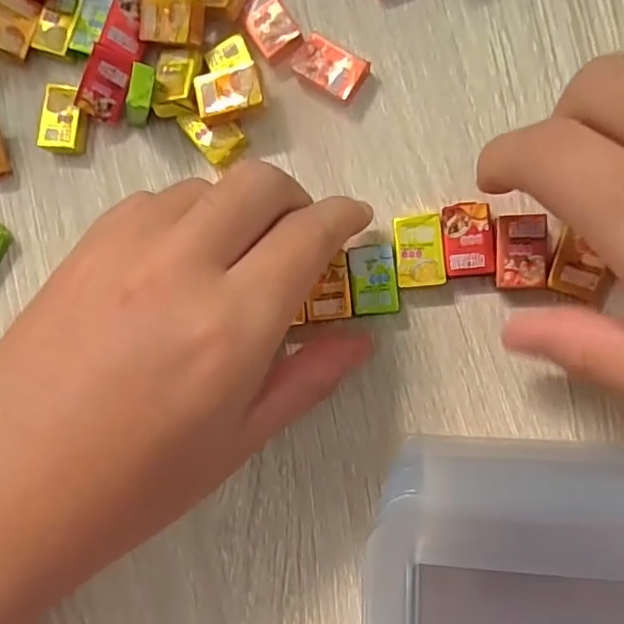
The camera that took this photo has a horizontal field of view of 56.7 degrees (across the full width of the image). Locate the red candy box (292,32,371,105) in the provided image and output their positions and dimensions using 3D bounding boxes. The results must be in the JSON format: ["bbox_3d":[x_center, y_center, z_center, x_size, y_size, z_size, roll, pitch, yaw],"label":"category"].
[{"bbox_3d":[0.007,-0.092,0.219,0.026,0.010,0.018,32,94,10],"label":"red candy box"}]

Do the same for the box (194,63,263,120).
[{"bbox_3d":[-0.031,-0.082,0.218,0.025,0.010,0.017,-9,86,10],"label":"box"}]

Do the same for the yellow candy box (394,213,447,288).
[{"bbox_3d":[0.039,-0.022,0.211,0.017,0.008,0.025,-5,87,10],"label":"yellow candy box"}]

